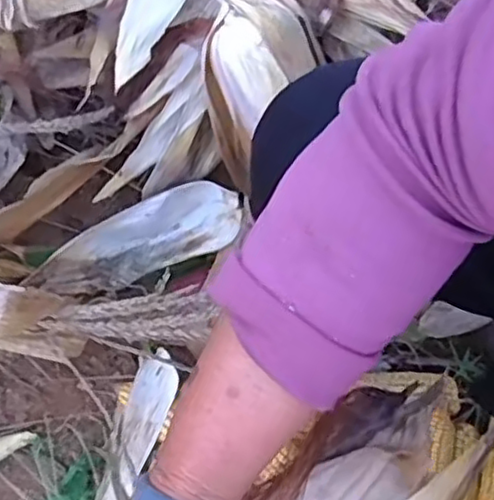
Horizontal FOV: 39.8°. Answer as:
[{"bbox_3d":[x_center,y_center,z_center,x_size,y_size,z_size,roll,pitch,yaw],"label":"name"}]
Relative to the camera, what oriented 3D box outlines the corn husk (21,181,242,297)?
[{"bbox_3d":[-0.105,-0.003,0.684,0.208,0.057,0.065,-20,81,-4],"label":"corn husk"}]

